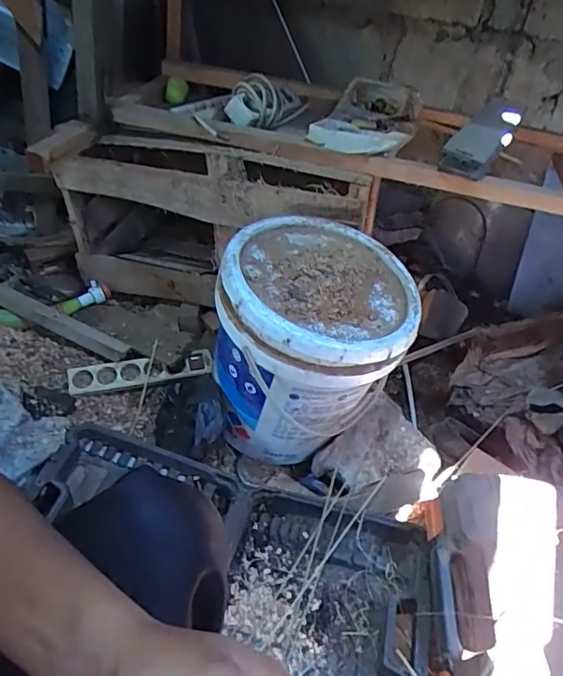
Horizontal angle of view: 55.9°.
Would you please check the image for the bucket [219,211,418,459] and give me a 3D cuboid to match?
[{"bbox_3d":[0.051,0.023,0.867,0.271,0.332,0.289,5,37,-4],"label":"bucket"}]

